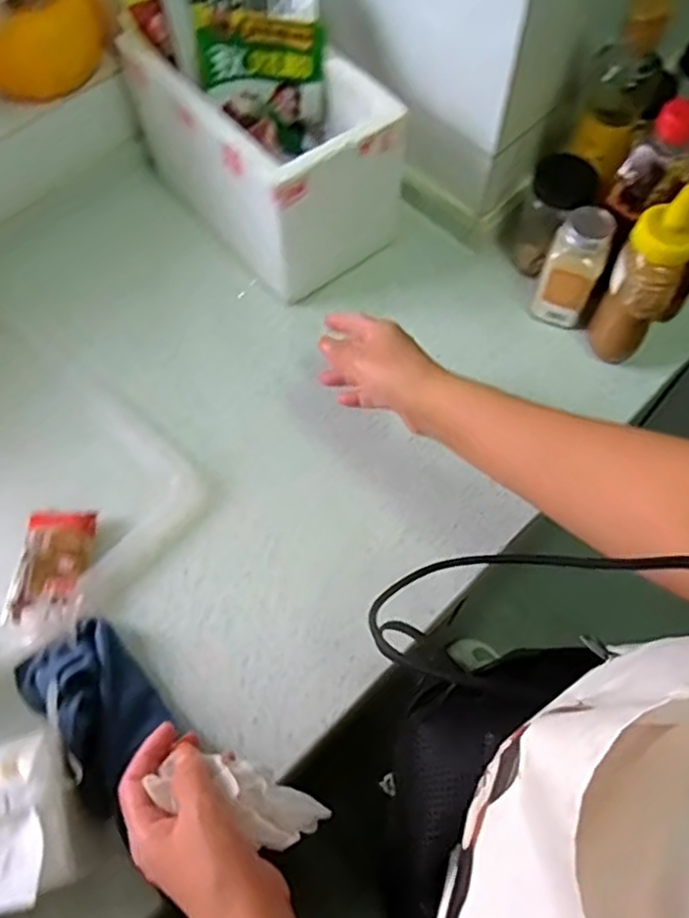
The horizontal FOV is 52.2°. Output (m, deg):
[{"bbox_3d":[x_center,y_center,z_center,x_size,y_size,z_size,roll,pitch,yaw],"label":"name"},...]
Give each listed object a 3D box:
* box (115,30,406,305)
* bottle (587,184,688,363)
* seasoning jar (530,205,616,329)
[{"bbox_3d":[-0.074,-0.316,0.710,0.159,0.155,0.258,-38,70,-16],"label":"box"},{"bbox_3d":[0.265,-0.156,0.626,0.056,0.182,0.060,34,69,15],"label":"bottle"},{"bbox_3d":[0.217,-0.183,0.673,0.049,0.120,0.057,19,66,9],"label":"seasoning jar"}]

